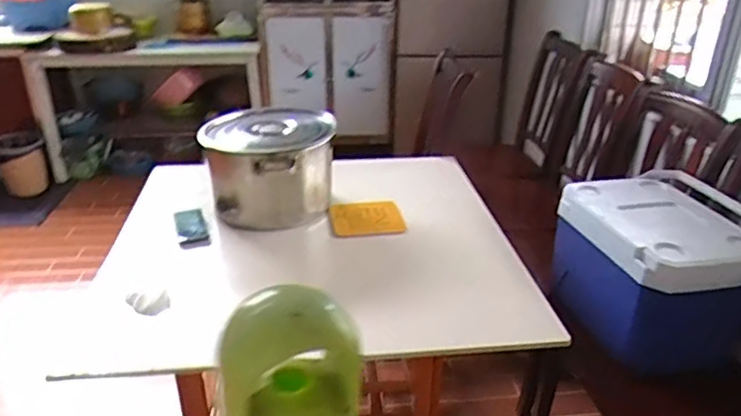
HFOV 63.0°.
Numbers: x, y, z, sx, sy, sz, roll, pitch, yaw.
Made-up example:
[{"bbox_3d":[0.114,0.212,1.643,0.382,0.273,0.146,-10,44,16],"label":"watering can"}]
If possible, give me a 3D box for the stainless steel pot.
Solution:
[{"bbox_3d":[-0.289,-0.120,1.724,0.300,0.260,0.323,1,27,0],"label":"stainless steel pot"}]

